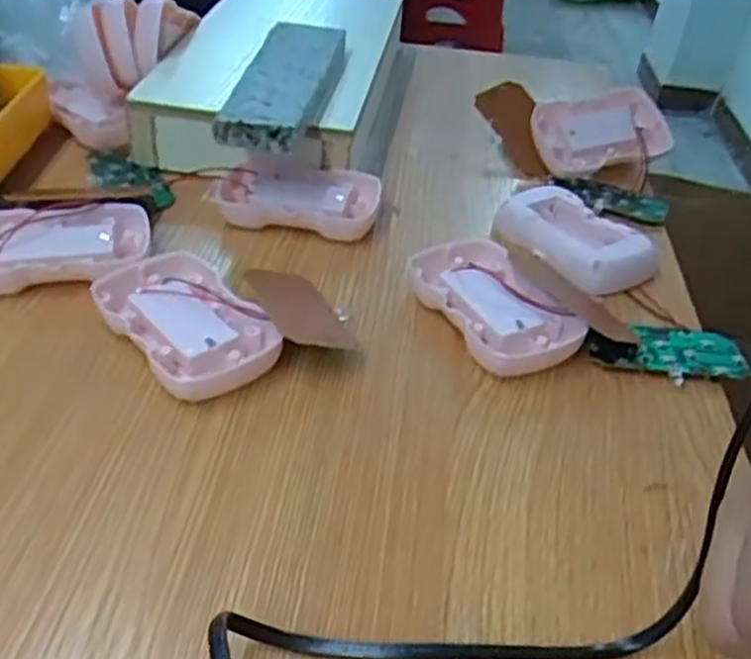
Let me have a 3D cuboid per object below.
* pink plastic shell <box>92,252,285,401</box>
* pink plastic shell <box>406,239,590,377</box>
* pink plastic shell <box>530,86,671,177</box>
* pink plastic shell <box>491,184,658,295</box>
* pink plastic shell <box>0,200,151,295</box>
[{"bbox_3d":[-0.085,-0.003,0.342,0.053,0.020,0.087,-27,49,-34],"label":"pink plastic shell"},{"bbox_3d":[0.055,-0.011,0.369,0.053,0.021,0.088,-20,45,-28],"label":"pink plastic shell"},{"bbox_3d":[0.147,-0.129,0.491,0.097,0.019,0.049,-14,83,-20],"label":"pink plastic shell"},{"bbox_3d":[0.111,-0.051,0.421,0.054,0.020,0.080,-26,48,-33],"label":"pink plastic shell"},{"bbox_3d":[-0.158,-0.040,0.380,0.086,0.022,0.054,-3,39,-10],"label":"pink plastic shell"}]

